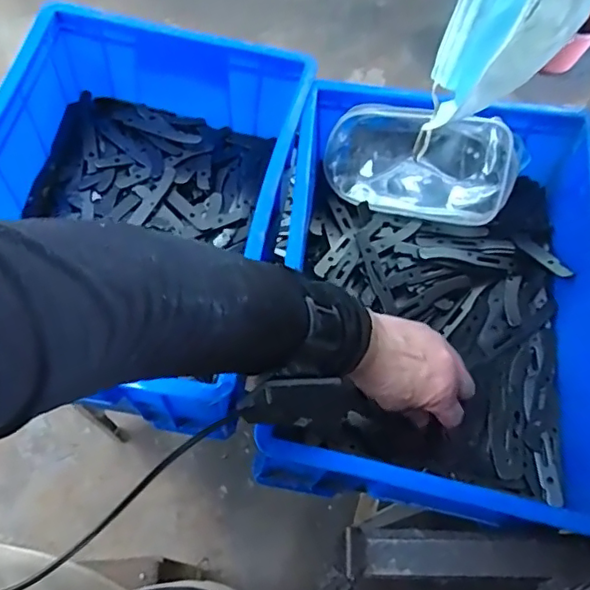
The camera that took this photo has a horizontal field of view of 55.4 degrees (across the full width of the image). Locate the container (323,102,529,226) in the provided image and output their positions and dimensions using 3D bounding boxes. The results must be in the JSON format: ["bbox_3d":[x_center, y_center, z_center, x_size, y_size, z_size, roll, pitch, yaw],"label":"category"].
[{"bbox_3d":[0.136,-0.145,0.614,0.202,0.060,0.113,15,105,14],"label":"container"}]

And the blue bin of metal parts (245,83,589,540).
[{"bbox_3d":[0.141,-0.005,0.538,0.280,0.115,0.403,8,66,1],"label":"blue bin of metal parts"}]

